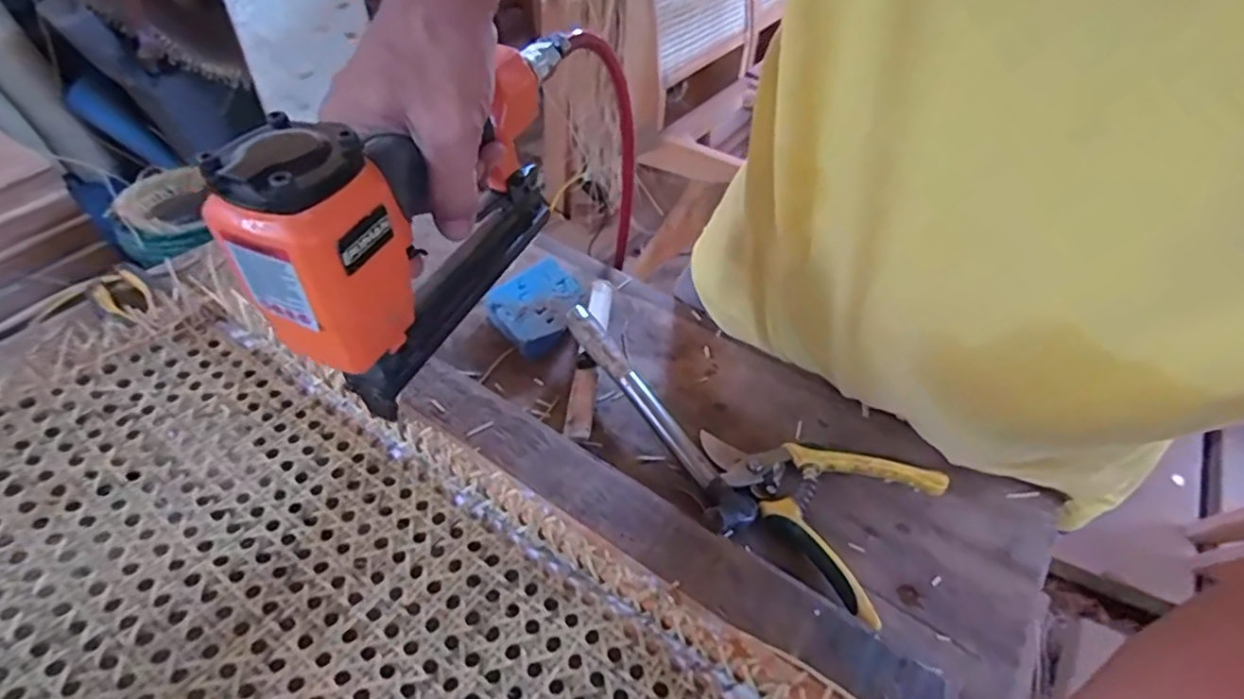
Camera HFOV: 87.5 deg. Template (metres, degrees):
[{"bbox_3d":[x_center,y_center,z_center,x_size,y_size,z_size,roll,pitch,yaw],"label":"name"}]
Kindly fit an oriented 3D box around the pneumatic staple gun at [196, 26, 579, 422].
[{"bbox_3d":[-0.098,-0.093,0.373,0.054,0.142,0.257,17,47,11],"label":"pneumatic staple gun"}]

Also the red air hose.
[{"bbox_3d":[-0.006,-0.171,0.602,0.022,0.322,0.054,16,70,10],"label":"red air hose"}]

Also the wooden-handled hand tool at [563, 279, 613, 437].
[{"bbox_3d":[-0.028,0.001,0.580,0.022,0.014,0.179,7,46,1],"label":"wooden-handled hand tool"}]

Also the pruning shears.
[{"bbox_3d":[0.133,0.105,0.486,0.166,0.030,0.132,30,51,22],"label":"pruning shears"}]

